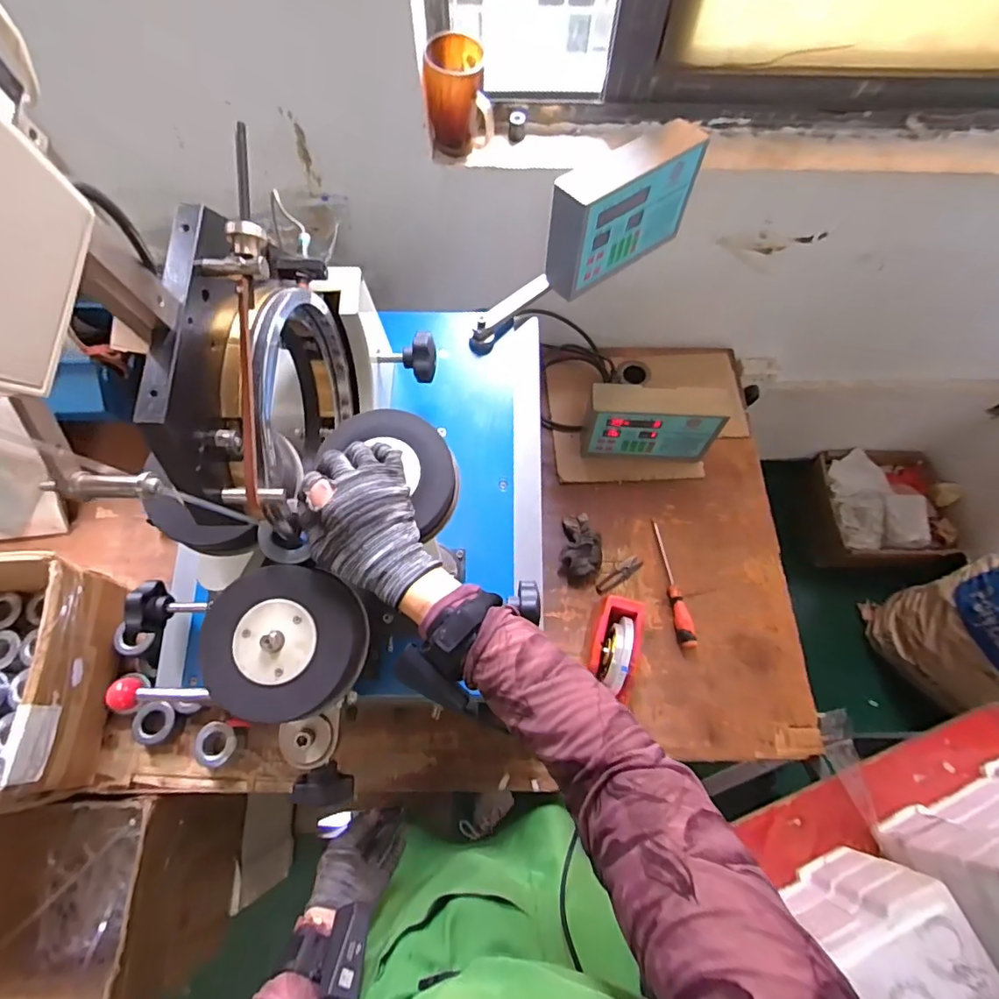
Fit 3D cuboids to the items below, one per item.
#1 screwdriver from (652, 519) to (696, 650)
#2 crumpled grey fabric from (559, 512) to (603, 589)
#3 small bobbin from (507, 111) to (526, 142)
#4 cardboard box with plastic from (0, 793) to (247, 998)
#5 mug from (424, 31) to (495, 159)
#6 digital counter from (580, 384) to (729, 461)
[{"bbox_3d":[0.298,0.138,0.878,0.026,0.028,0.220,-4,67,-2],"label":"screwdriver"},{"bbox_3d":[0.143,0.085,0.891,0.073,0.056,0.119,7,67,3],"label":"crumpled grey fabric"},{"bbox_3d":[0.026,-0.549,0.763,0.024,0.031,0.026,3,67,1],"label":"small bobbin"},{"bbox_3d":[-0.655,0.623,0.803,0.300,0.262,0.284,-7,67,-3],"label":"cardboard box with plastic"},{"bbox_3d":[-0.054,-0.541,0.711,0.086,0.121,0.082,-2,67,-1],"label":"mug"},{"bbox_3d":[0.268,-0.134,0.927,0.227,0.162,0.065,3,67,1],"label":"digital counter"}]

